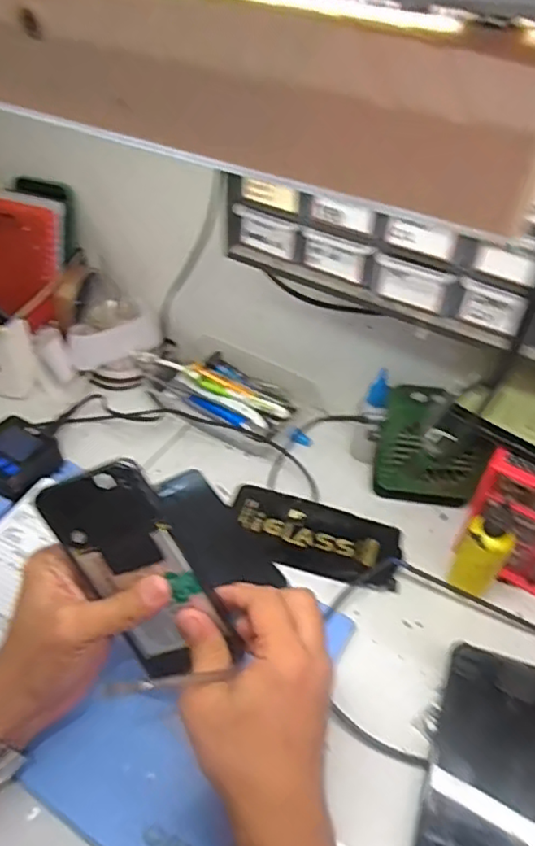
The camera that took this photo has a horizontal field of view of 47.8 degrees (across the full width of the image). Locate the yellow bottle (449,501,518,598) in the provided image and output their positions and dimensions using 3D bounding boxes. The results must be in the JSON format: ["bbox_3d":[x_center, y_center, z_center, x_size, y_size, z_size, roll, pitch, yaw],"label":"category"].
[{"bbox_3d":[0.175,0.103,0.486,0.035,0.097,0.029,28,50,23],"label":"yellow bottle"}]

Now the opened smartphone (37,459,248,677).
[{"bbox_3d":[-0.079,0.097,0.385,0.072,0.157,0.011,-21,22,15],"label":"opened smartphone"}]

